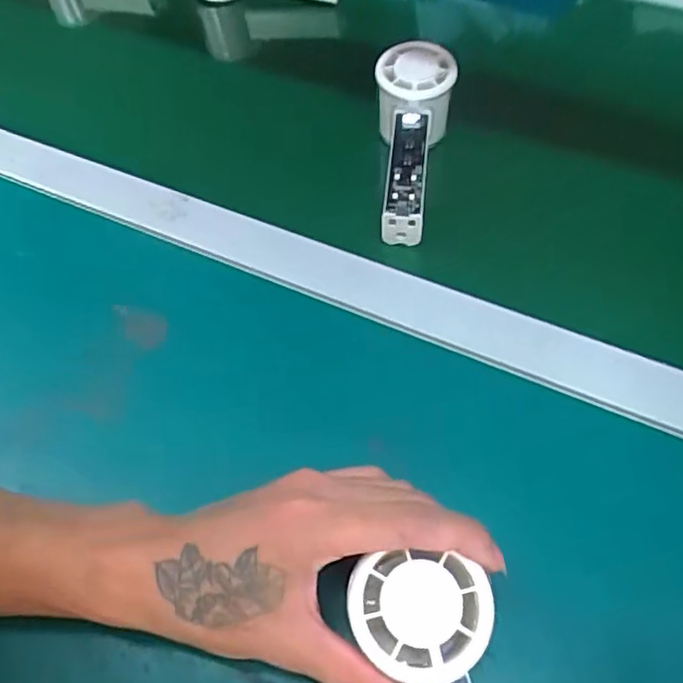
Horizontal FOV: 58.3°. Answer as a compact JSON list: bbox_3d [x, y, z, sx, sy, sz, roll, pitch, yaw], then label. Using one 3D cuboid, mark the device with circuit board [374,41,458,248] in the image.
[{"bbox_3d":[0.051,-0.137,0.434,0.055,0.053,0.150,3,70,5],"label":"device with circuit board"}]

